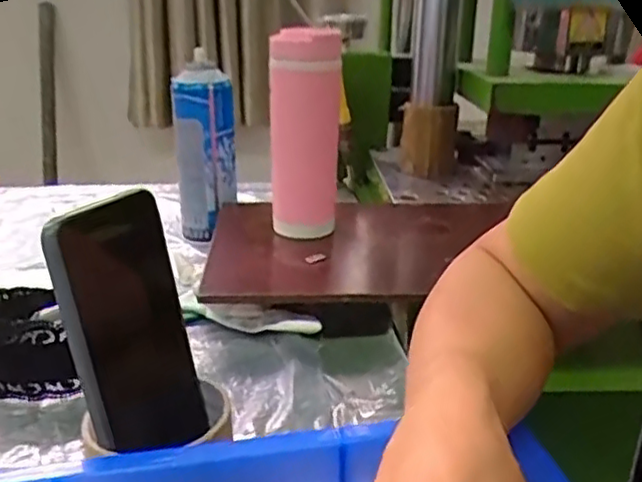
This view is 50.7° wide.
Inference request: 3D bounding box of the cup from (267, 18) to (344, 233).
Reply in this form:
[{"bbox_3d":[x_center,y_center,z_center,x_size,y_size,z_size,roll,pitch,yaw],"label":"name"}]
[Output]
[{"bbox_3d":[-0.014,-0.098,0.642,0.064,0.197,0.059,1,20,0],"label":"cup"}]

